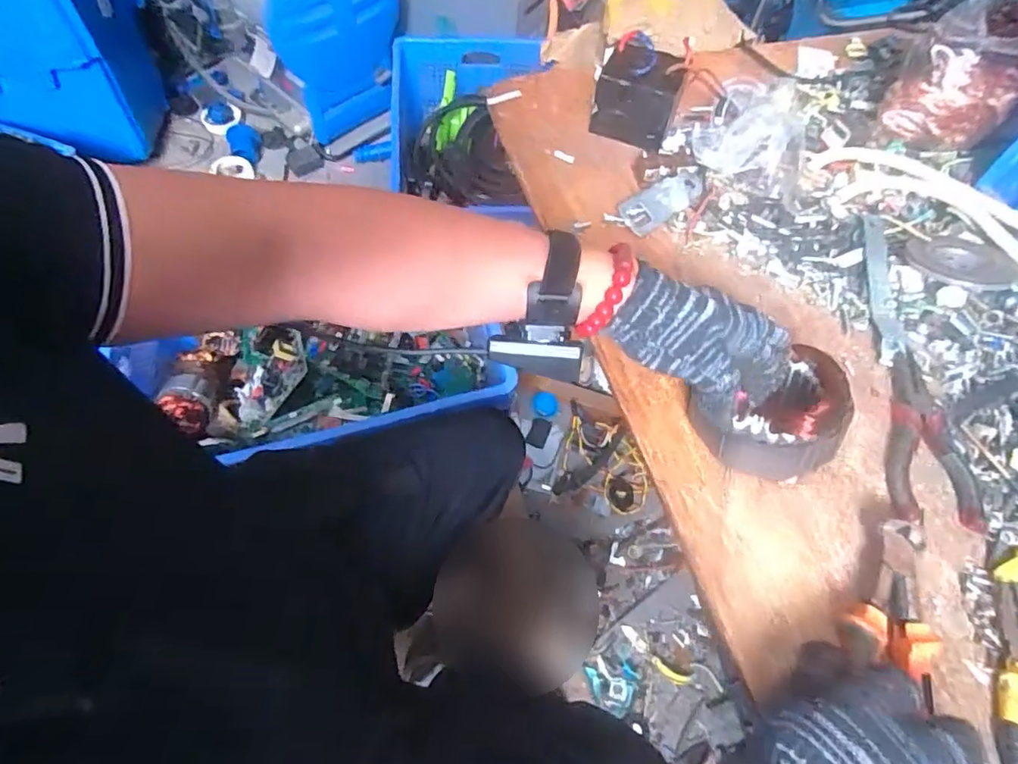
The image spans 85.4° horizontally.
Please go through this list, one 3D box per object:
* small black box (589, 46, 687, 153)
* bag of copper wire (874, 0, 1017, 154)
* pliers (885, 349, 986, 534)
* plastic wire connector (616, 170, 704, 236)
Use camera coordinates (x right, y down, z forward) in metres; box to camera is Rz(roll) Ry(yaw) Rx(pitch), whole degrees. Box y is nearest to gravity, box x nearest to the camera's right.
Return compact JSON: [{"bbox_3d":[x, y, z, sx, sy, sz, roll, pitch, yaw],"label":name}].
[{"bbox_3d":[0.139,-0.310,0.599,0.084,0.073,0.066,23,61,9],"label":"small black box"},{"bbox_3d":[0.480,-0.317,0.548,0.110,0.154,0.124,-39,70,-23],"label":"bag of copper wire"},{"bbox_3d":[0.337,0.043,0.437,0.070,0.015,0.145,16,60,5],"label":"pliers"},{"bbox_3d":[0.156,-0.186,0.569,0.100,0.018,0.041,-36,69,-22],"label":"plastic wire connector"}]

